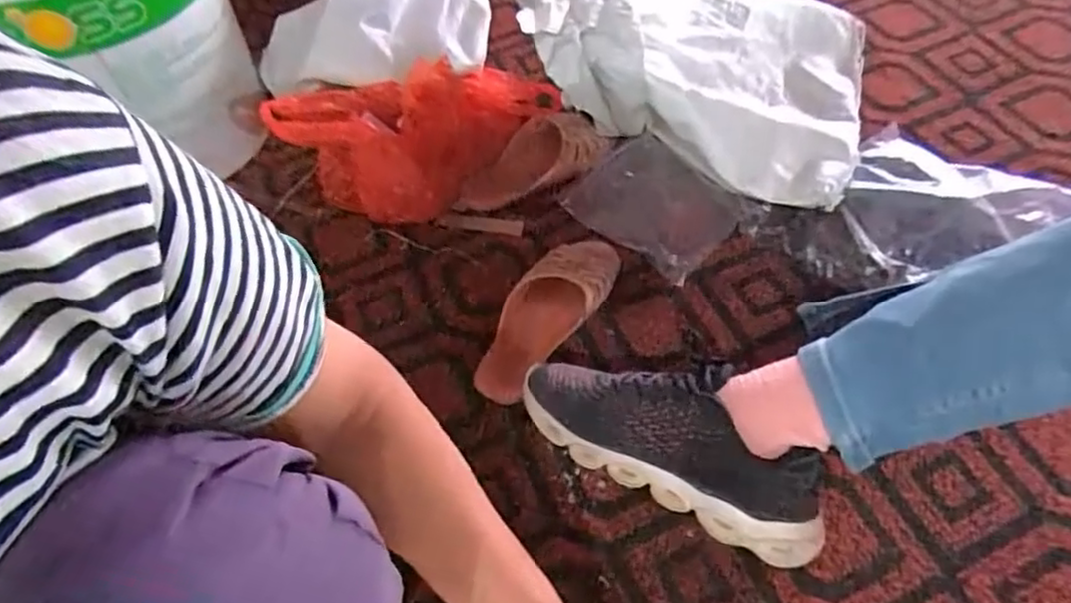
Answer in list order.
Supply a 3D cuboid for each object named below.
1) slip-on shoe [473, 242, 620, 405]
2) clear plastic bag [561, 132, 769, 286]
[{"bbox_3d":[0.012,0.007,0.675,0.085,0.037,0.209,29,62,23],"label":"slip-on shoe"},{"bbox_3d":[0.134,-0.107,0.749,0.126,0.034,0.188,-38,60,-20],"label":"clear plastic bag"}]

